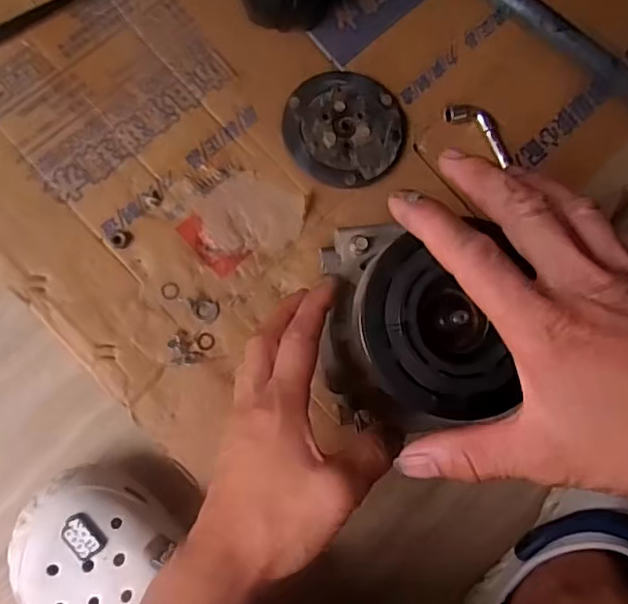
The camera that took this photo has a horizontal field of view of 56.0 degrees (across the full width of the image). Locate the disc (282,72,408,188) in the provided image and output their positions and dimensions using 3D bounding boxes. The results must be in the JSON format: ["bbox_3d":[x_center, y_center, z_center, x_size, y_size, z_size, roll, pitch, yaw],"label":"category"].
[{"bbox_3d":[0.026,-0.147,0.501,0.100,0.014,0.098,1,83,-6],"label":"disc"}]

